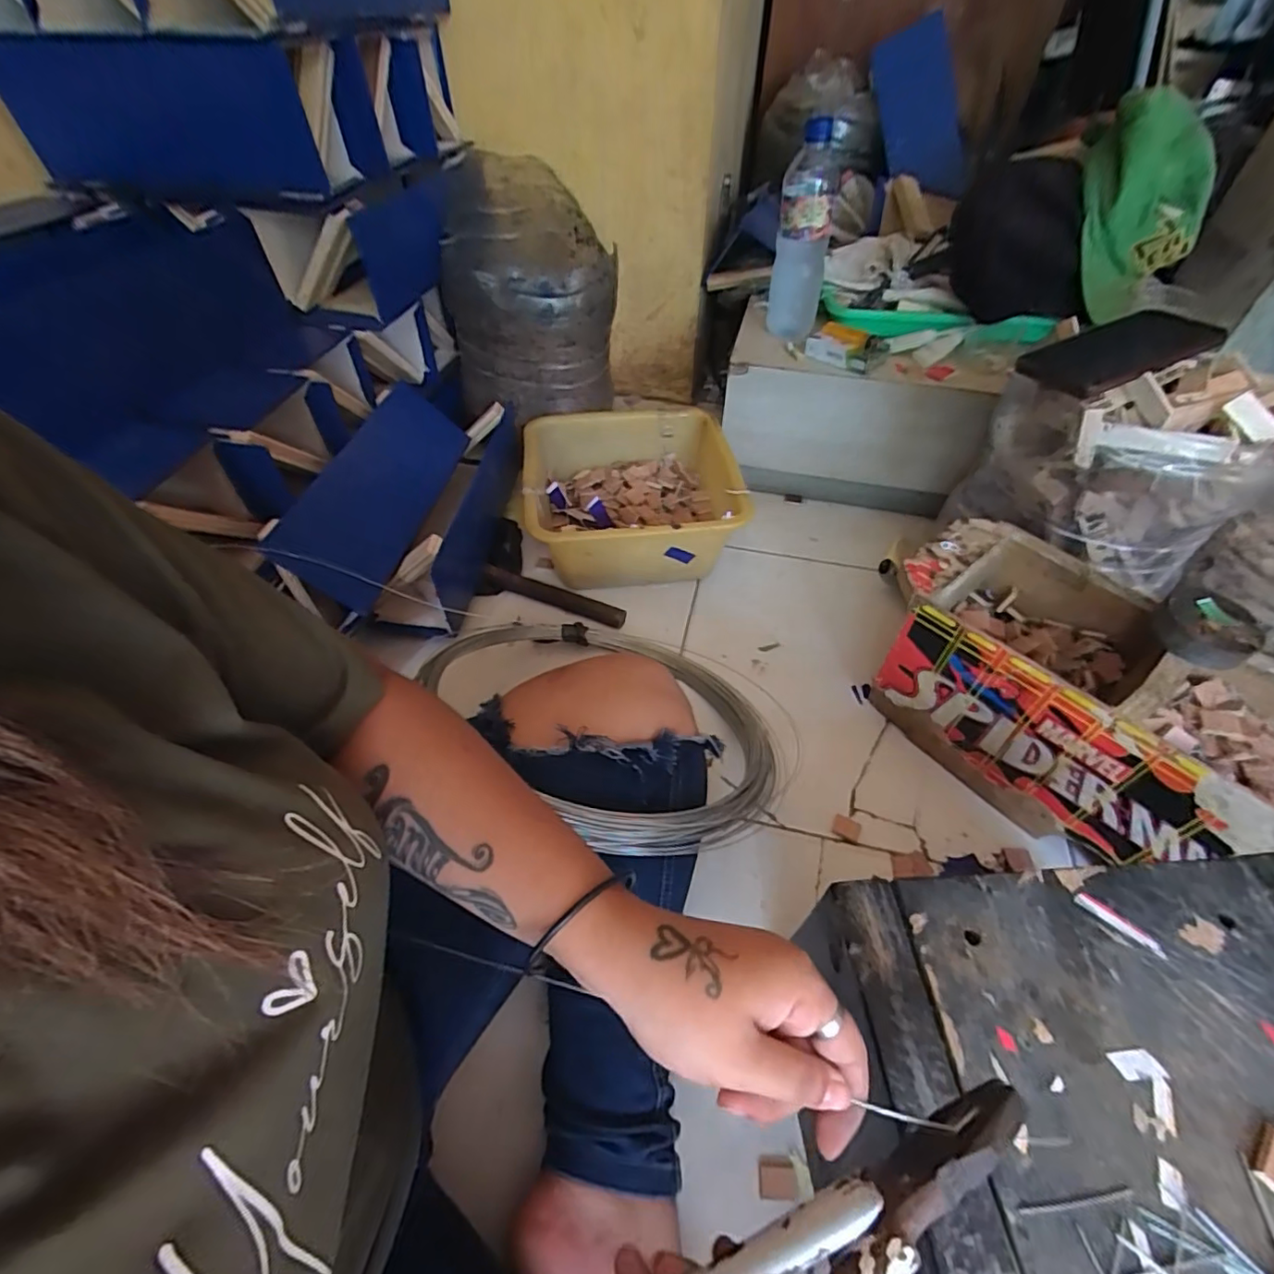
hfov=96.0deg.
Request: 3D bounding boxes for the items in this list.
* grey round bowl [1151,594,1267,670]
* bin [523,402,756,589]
[{"bbox_3d":[0.420,-0.005,0.424,0.055,0.025,0.058,-1,50,1],"label":"grey round bowl"},{"bbox_3d":[-0.003,-0.178,0.784,0.276,0.132,0.265,-4,50,-2],"label":"bin"}]

